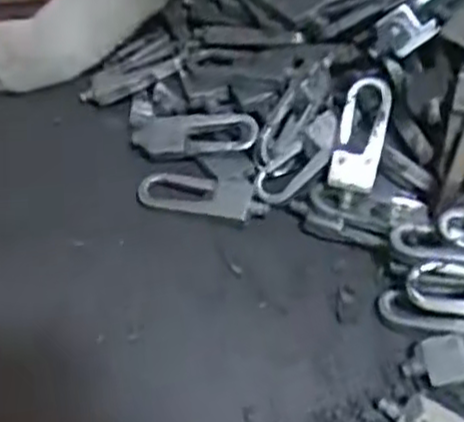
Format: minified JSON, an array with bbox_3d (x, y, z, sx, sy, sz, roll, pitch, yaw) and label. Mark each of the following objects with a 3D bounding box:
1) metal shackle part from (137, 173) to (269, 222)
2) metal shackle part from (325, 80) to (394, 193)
[{"bbox_3d":[-0.010,-0.006,0.262,0.044,0.004,0.017,10,49,7],"label":"metal shackle part"},{"bbox_3d":[0.043,-0.026,0.260,0.015,0.005,0.038,13,83,11],"label":"metal shackle part"}]

